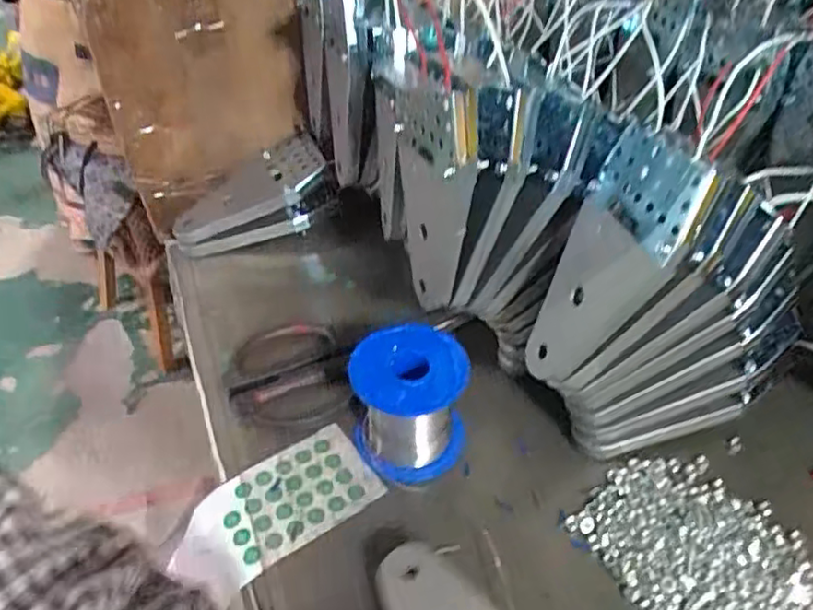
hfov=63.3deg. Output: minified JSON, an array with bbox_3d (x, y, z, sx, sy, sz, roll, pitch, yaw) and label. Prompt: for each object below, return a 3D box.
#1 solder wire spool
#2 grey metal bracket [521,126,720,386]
[{"bbox_3d":[0.002,0.056,0.382,0.065,0.066,0.065,-1,43,2],"label":"solder wire spool"},{"bbox_3d":[0.094,-0.018,0.320,0.017,0.128,0.064,4,33,-36],"label":"grey metal bracket"}]

